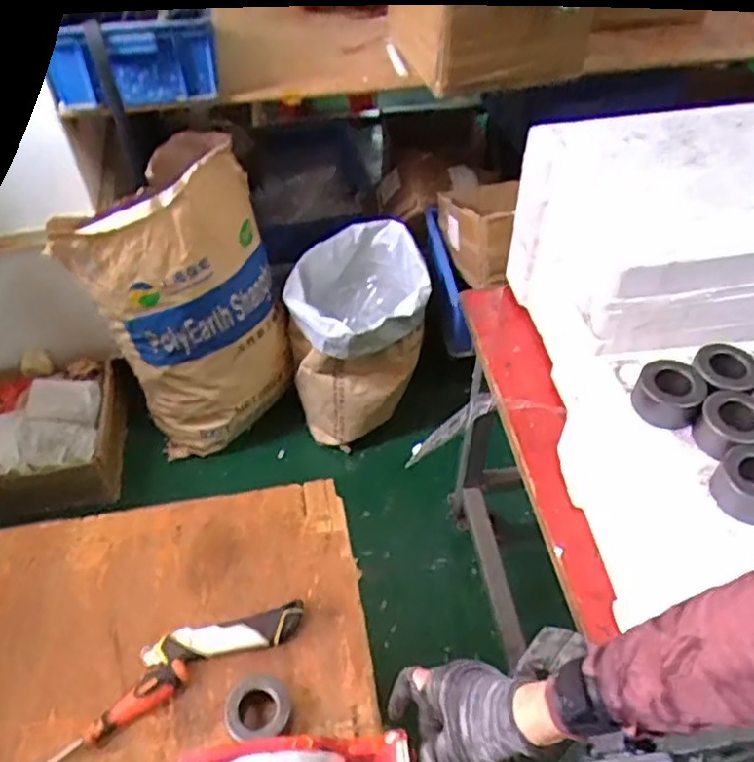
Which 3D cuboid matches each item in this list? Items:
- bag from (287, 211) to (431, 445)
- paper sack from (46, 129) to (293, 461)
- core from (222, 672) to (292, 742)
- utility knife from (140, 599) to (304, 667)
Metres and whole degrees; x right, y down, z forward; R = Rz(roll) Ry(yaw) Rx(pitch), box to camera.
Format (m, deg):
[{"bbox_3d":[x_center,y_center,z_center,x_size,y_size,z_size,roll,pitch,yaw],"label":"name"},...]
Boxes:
[{"bbox_3d":[-0.046,-0.121,1.619,0.313,0.366,0.353,-6,49,-5],"label":"bag"},{"bbox_3d":[-0.419,-0.166,1.464,0.392,0.584,0.312,-24,53,-19],"label":"paper sack"},{"bbox_3d":[-0.112,0.309,0.633,0.059,0.037,0.067,4,49,4],"label":"core"},{"bbox_3d":[-0.159,0.268,0.695,0.165,0.018,0.038,-10,49,-8],"label":"utility knife"}]

